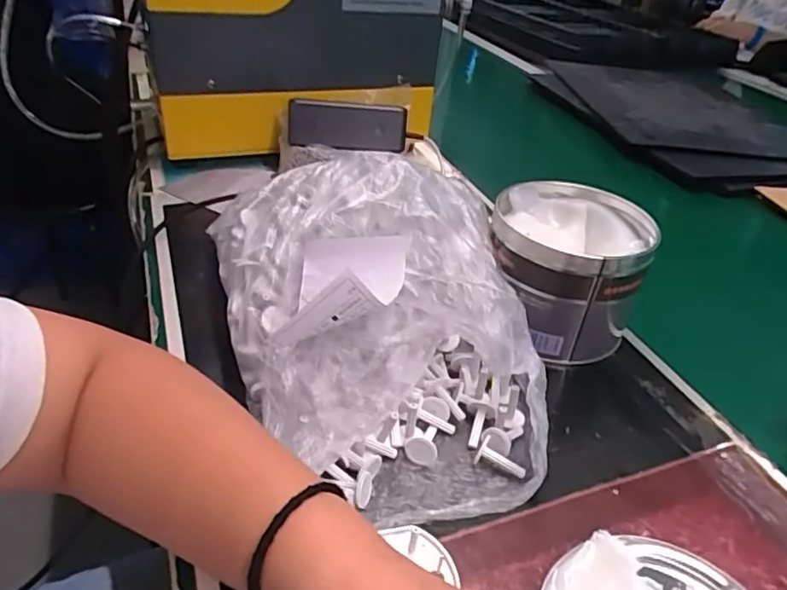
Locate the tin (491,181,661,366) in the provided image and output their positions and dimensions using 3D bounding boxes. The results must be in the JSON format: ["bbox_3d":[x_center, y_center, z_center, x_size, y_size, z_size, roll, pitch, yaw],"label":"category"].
[{"bbox_3d":[0.142,-0.021,0.503,0.123,0.101,0.126,4,34,-3],"label":"tin"}]

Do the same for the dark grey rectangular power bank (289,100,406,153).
[{"bbox_3d":[-0.051,-0.186,0.651,0.126,0.049,0.023,4,14,-1],"label":"dark grey rectangular power bank"}]

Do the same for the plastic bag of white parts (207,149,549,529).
[{"bbox_3d":[-0.010,0.002,0.429,0.205,0.120,0.299,-7,36,-18],"label":"plastic bag of white parts"}]

